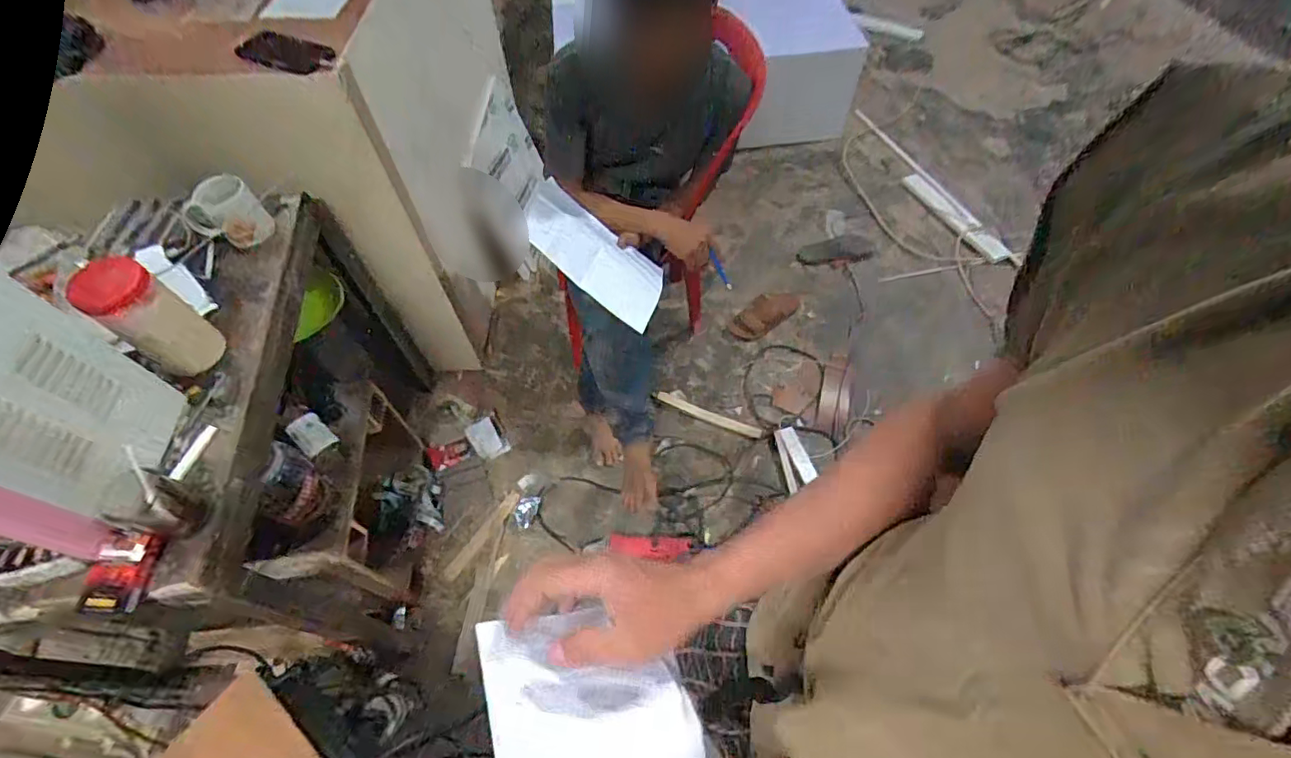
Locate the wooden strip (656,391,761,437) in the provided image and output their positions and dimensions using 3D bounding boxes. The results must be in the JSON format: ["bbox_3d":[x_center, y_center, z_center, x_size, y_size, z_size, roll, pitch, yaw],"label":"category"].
[{"bbox_3d":[0.181,0.104,1.592,0.307,0.011,0.039,21,56,11],"label":"wooden strip"}]

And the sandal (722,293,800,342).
[{"bbox_3d":[0.366,-0.203,1.757,0.257,0.047,0.102,-31,63,-18],"label":"sandal"}]

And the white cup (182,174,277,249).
[{"bbox_3d":[-0.745,-0.297,0.985,0.105,0.109,0.072,2,58,3],"label":"white cup"}]

